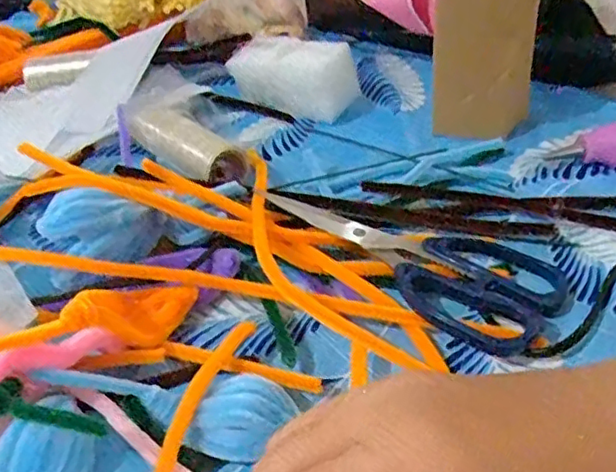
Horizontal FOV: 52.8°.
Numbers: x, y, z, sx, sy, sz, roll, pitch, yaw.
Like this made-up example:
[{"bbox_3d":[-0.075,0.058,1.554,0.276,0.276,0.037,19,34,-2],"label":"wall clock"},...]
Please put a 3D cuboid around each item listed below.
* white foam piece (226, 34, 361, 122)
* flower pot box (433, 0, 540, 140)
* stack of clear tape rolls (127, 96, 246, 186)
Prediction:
[{"bbox_3d":[-0.012,-0.135,0.519,0.115,0.048,0.042,22,45,30],"label":"white foam piece"},{"bbox_3d":[0.123,-0.141,0.433,0.066,0.129,0.039,5,41,14],"label":"flower pot box"},{"bbox_3d":[-0.094,-0.066,0.462,0.034,0.032,0.131,-33,43,-29],"label":"stack of clear tape rolls"}]

